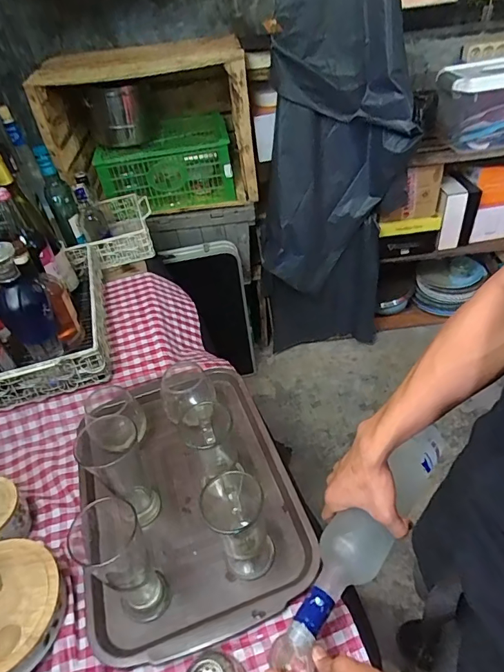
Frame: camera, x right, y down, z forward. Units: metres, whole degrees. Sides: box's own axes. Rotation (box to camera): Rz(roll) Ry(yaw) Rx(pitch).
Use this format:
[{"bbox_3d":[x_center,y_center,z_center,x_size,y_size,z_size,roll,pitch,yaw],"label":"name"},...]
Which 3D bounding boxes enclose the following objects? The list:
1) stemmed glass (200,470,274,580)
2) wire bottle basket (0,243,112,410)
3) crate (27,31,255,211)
[{"bbox_3d":[-0.019,0.239,0.554,0.077,0.115,0.082,-14,41,-7],"label":"stemmed glass"},{"bbox_3d":[-0.432,-0.031,0.880,0.251,0.085,0.401,-16,42,-10],"label":"wire bottle basket"},{"bbox_3d":[-0.297,-0.642,1.363,0.587,0.411,0.363,-4,41,4],"label":"crate"}]

